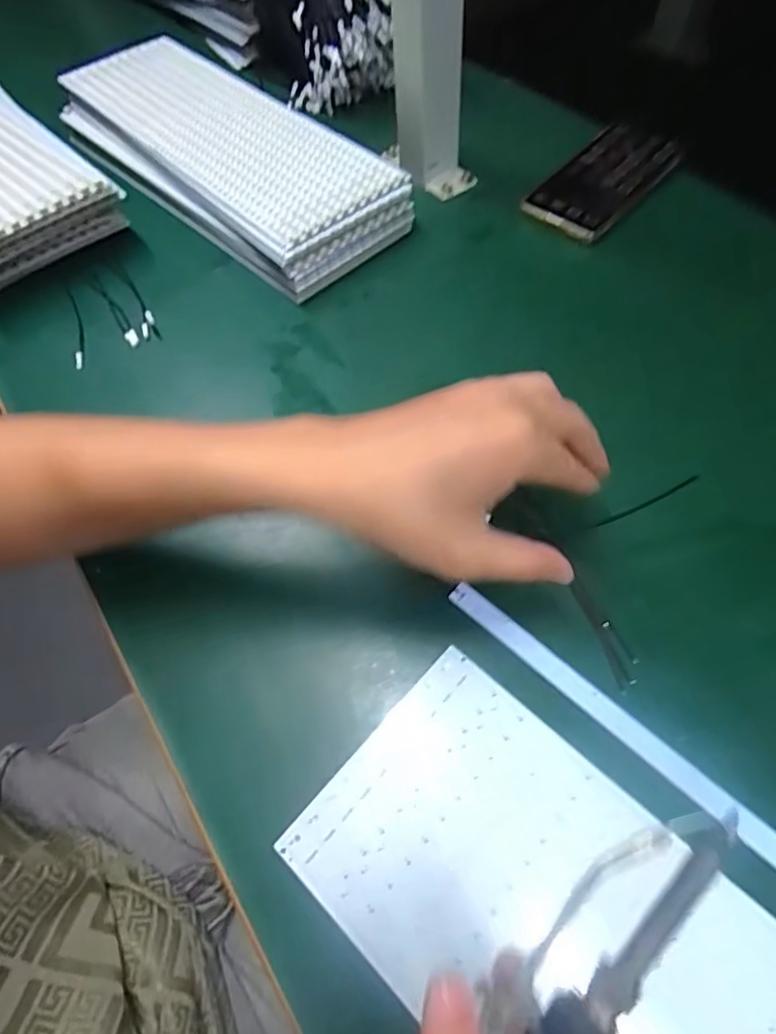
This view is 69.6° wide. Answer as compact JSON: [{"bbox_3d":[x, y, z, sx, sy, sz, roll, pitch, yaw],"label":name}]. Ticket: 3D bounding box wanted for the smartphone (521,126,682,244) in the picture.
[{"bbox_3d":[0.190,-0.302,0.497,0.079,0.007,0.153,41,73,18],"label":"smartphone"}]

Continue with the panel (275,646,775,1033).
[{"bbox_3d":[0.135,0.225,0.206,0.395,0.010,0.128,38,69,22],"label":"panel"}]

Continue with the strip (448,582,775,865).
[{"bbox_3d":[0.184,0.154,0.243,0.392,0.007,0.016,39,69,22],"label":"strip"}]

